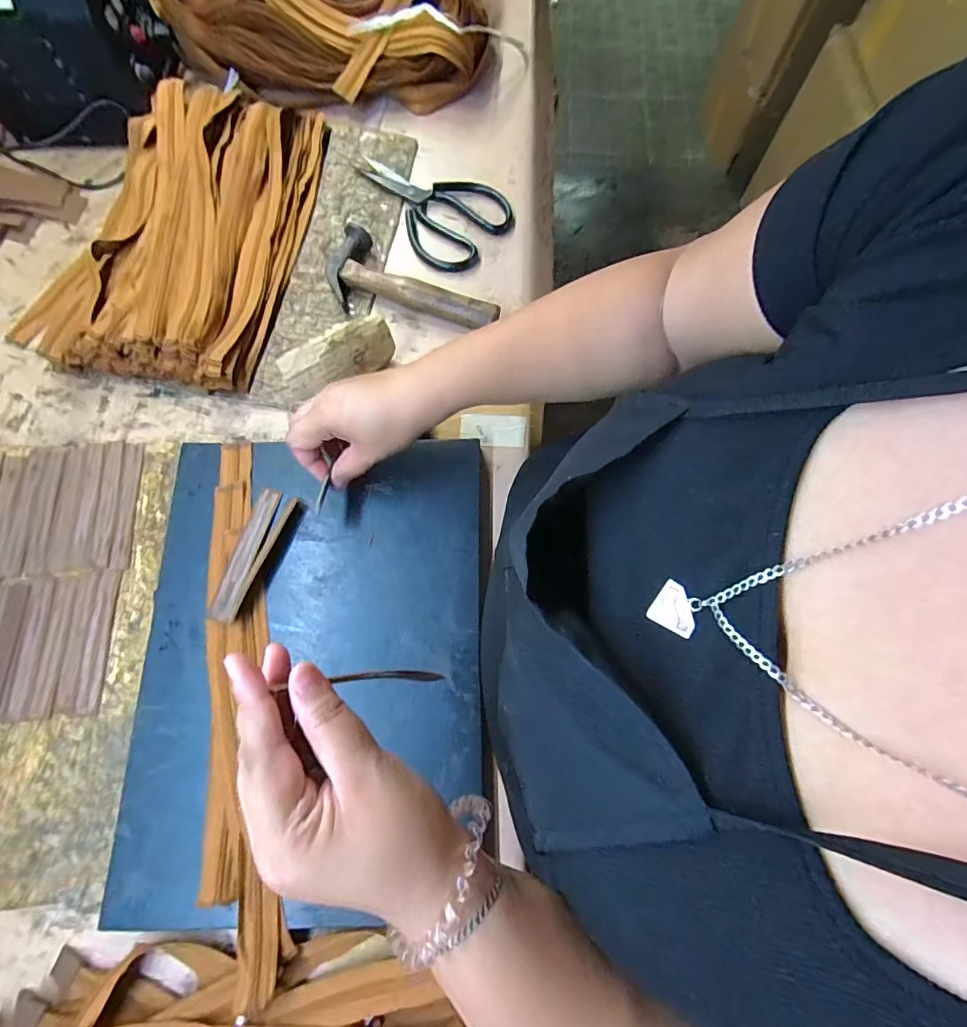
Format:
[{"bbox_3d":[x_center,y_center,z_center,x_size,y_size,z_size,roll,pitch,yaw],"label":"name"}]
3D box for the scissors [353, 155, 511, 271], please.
[{"bbox_3d":[-0.062,-0.379,0.582,0.127,0.009,0.198,-41,77,-10],"label":"scissors"}]

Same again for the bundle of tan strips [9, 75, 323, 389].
[{"bbox_3d":[-0.351,-0.334,0.551,0.273,0.053,0.389,10,74,4],"label":"bundle of tan strips"}]

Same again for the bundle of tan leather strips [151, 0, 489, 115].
[{"bbox_3d":[-0.193,-0.627,0.604,0.384,0.112,0.181,-3,73,0],"label":"bundle of tan leather strips"}]

